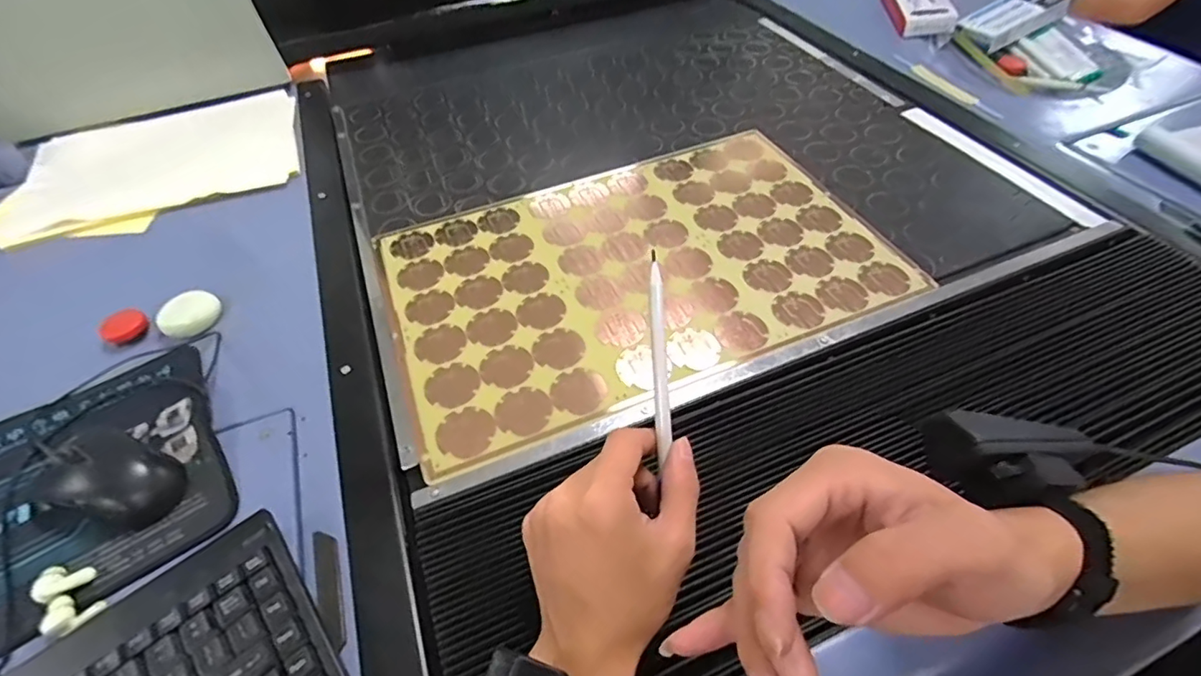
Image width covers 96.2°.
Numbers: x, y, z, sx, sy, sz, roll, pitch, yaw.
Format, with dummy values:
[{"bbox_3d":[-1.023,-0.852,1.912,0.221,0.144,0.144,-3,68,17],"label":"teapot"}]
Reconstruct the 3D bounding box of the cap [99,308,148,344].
[{"bbox_3d":[-0.478,-0.013,0.540,0.037,0.015,0.037,-1,51,1],"label":"cap"}]

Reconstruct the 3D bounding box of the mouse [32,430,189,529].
[{"bbox_3d":[-0.355,0.099,0.388,0.095,0.036,0.056,14,53,13],"label":"mouse"}]

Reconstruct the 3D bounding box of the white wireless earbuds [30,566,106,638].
[{"bbox_3d":[-0.343,0.167,0.348,0.030,0.013,0.049,-36,59,-25],"label":"white wireless earbuds"}]

